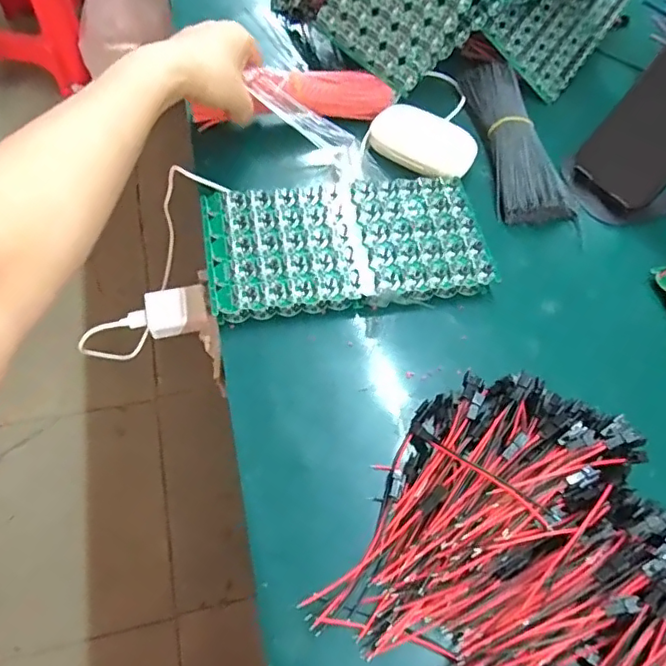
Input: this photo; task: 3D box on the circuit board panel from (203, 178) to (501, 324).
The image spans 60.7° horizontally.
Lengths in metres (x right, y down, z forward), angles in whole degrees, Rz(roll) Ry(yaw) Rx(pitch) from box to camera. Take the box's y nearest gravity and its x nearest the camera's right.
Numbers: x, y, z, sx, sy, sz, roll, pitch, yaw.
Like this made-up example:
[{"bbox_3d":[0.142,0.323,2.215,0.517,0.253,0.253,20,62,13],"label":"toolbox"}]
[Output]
[{"bbox_3d":[0.011,-0.069,0.435,0.207,0.018,0.107,-8,60,-8],"label":"circuit board panel"}]

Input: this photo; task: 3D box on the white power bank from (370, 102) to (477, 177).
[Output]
[{"bbox_3d":[0.080,-0.168,0.498,0.088,0.014,0.070,32,62,15],"label":"white power bank"}]

